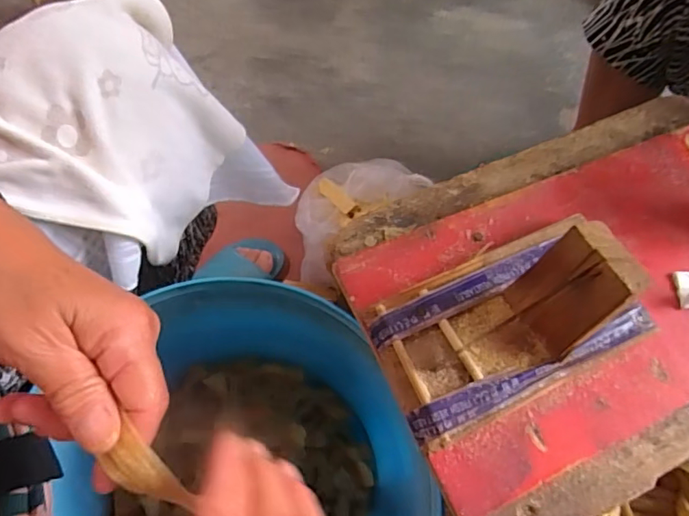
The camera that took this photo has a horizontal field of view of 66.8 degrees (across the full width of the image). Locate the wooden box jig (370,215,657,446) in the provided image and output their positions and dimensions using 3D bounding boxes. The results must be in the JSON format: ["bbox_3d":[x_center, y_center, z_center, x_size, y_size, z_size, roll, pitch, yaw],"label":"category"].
[{"bbox_3d":[0.099,0.029,0.289,0.157,0.099,0.084,-23,72,-12],"label":"wooden box jig"}]

